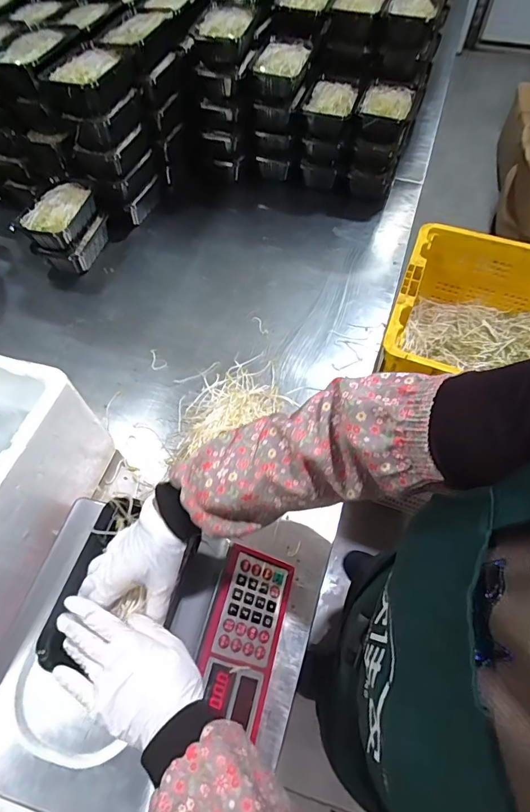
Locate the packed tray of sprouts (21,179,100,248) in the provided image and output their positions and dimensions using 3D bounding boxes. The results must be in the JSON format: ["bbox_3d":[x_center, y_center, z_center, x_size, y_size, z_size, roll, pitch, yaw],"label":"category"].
[{"bbox_3d":[-0.433,-0.400,0.869,0.106,0.049,0.152,14,61,7],"label":"packed tray of sprouts"}]

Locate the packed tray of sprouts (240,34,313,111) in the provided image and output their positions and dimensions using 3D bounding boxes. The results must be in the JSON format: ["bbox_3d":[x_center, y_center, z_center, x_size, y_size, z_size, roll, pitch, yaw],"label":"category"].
[{"bbox_3d":[0.034,-0.754,0.936,0.134,0.073,0.176,12,61,7],"label":"packed tray of sprouts"}]

